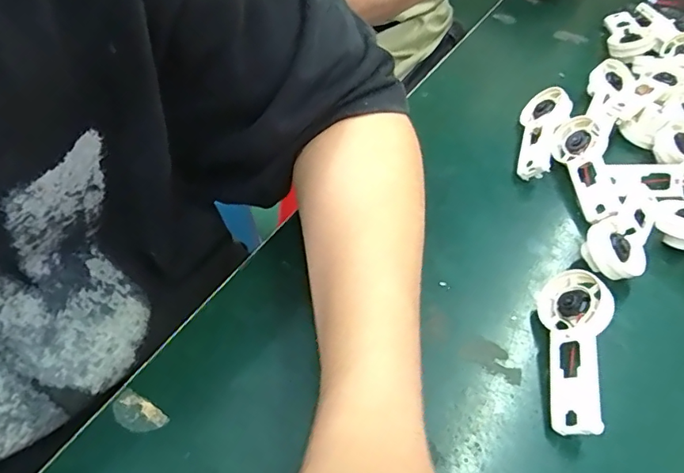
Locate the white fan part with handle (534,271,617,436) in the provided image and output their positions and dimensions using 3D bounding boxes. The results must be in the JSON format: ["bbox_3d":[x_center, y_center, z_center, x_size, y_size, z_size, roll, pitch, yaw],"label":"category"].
[{"bbox_3d":[0.129,0.058,0.272,0.011,0.042,0.092,38,40,-26],"label":"white fan part with handle"}]

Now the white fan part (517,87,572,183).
[{"bbox_3d":[0.159,-0.082,0.401,0.033,0.023,0.087,17,64,12],"label":"white fan part"}]

